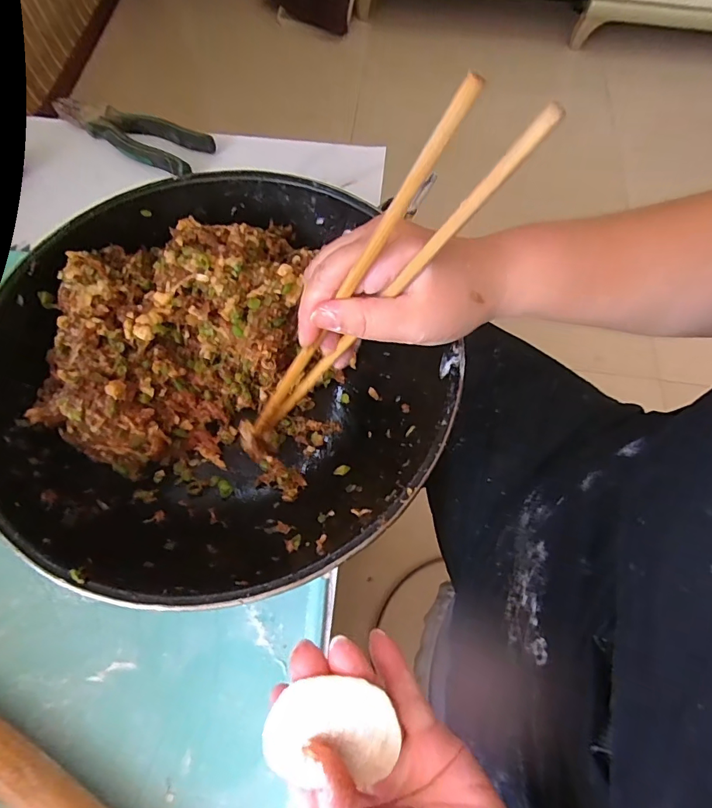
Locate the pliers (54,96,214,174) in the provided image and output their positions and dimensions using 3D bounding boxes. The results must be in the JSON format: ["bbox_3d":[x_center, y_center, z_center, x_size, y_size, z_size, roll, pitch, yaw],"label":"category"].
[{"bbox_3d":[-0.245,-0.296,0.493,0.175,0.019,0.057,22,67,8],"label":"pliers"}]

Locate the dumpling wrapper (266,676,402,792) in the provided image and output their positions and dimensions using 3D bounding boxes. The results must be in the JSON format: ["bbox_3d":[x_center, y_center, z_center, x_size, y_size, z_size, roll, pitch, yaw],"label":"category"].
[{"bbox_3d":[-0.008,0.132,0.183,0.054,0.004,0.043,16,95,-9],"label":"dumpling wrapper"}]

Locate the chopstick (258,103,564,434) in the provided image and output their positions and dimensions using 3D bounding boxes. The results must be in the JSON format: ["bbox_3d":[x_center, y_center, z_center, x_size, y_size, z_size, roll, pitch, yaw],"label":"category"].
[{"bbox_3d":[0.001,-0.042,0.250,0.012,0.260,0.009,3,62,-35],"label":"chopstick"}]

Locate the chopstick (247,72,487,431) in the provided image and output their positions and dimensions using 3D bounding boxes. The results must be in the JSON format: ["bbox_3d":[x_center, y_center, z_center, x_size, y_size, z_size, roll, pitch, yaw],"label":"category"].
[{"bbox_3d":[-0.016,-0.045,0.246,0.008,0.254,0.007,-7,63,-35],"label":"chopstick"}]

